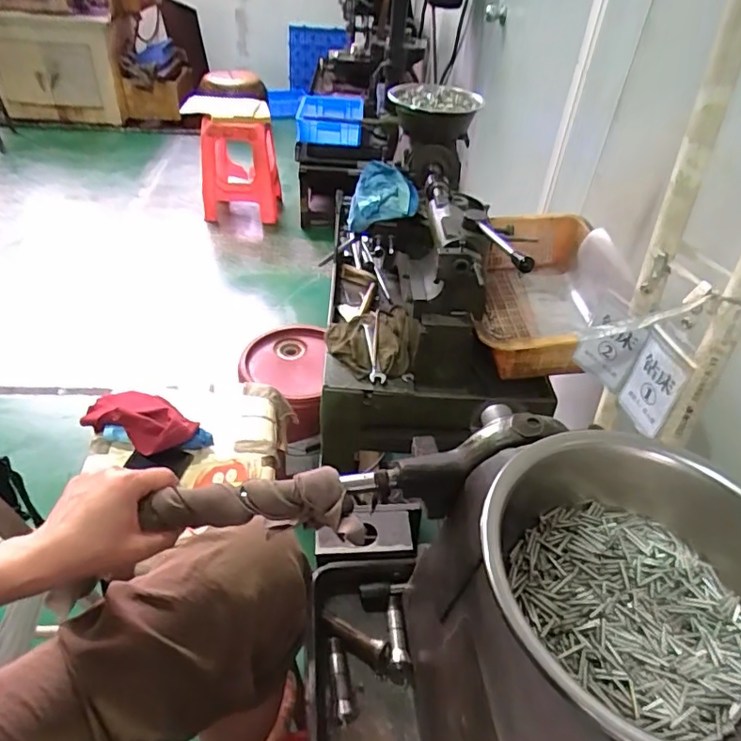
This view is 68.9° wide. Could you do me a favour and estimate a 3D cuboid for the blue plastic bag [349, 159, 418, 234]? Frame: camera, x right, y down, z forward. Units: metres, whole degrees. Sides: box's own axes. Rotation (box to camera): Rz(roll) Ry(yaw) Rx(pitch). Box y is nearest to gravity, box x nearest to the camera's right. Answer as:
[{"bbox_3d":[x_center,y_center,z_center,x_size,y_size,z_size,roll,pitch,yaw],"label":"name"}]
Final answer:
[{"bbox_3d":[0.023,-0.293,0.918,0.115,0.074,0.104,4,40,-1],"label":"blue plastic bag"}]

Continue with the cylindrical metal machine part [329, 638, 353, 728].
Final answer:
[{"bbox_3d":[-0.030,0.300,0.529,0.018,0.016,0.075,-2,41,-8],"label":"cylindrical metal machine part"}]

